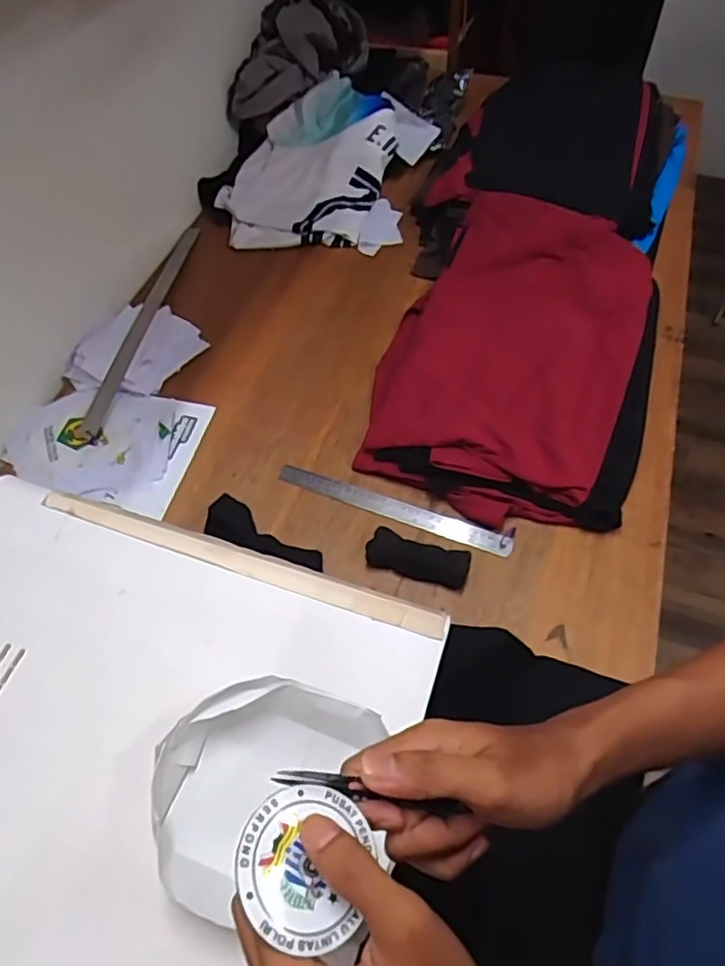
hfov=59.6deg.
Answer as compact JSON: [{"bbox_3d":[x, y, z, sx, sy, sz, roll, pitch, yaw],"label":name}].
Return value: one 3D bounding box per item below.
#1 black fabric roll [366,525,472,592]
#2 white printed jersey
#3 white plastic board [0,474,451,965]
[{"bbox_3d":[0.069,0.091,0.785,0.124,0.027,0.049,15,57,12],"label":"black fabric roll"},{"bbox_3d":[-0.070,-0.593,1.174,0.349,0.105,0.363,9,56,8],"label":"white printed jersey"},{"bbox_3d":[-0.222,0.212,0.532,0.495,0.020,0.396,16,59,11],"label":"white plastic board"}]

